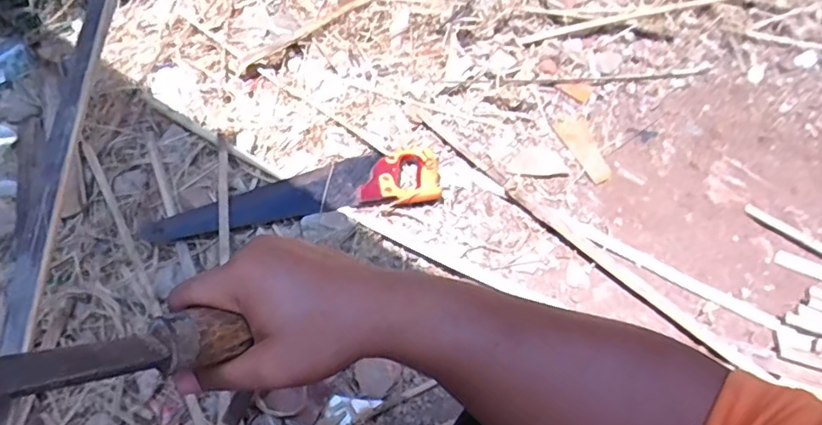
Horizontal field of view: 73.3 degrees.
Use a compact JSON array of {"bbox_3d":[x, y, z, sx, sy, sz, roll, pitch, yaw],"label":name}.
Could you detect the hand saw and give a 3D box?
[{"bbox_3d":[-0.187,-0.033,0.945,0.491,0.023,0.115,-12,58,-13],"label":"hand saw"}]

